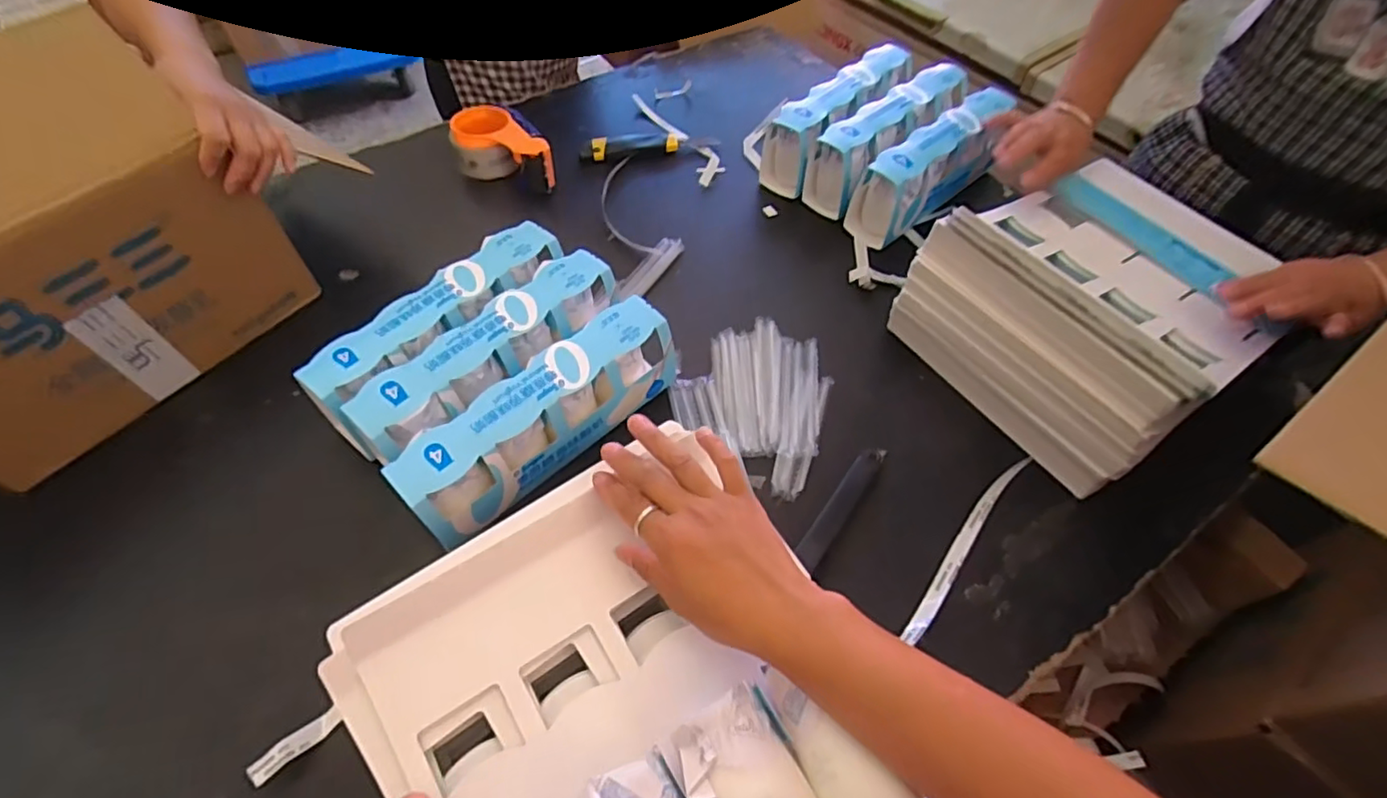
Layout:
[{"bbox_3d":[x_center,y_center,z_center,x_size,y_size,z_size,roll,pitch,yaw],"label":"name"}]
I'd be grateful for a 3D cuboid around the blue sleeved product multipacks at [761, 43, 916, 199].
[{"bbox_3d":[0.201,-0.392,0.866,0.075,0.102,0.259,39,63,21],"label":"blue sleeved product multipacks"}]

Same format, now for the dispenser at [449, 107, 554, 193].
[{"bbox_3d":[-0.248,-0.338,0.828,0.149,0.058,0.081,12,57,5],"label":"dispenser"}]

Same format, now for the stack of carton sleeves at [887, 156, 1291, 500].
[{"bbox_3d":[0.432,-0.109,0.665,0.338,0.160,0.273,-30,63,-20],"label":"stack of carton sleeves"}]

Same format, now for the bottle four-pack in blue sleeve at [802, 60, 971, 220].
[{"bbox_3d":[0.265,-0.350,0.835,0.256,0.104,0.081,-38,66,-24],"label":"bottle four-pack in blue sleeve"}]

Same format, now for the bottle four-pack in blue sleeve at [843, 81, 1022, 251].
[{"bbox_3d":[0.313,-0.305,0.805,0.257,0.115,0.075,-37,66,-23],"label":"bottle four-pack in blue sleeve"}]

